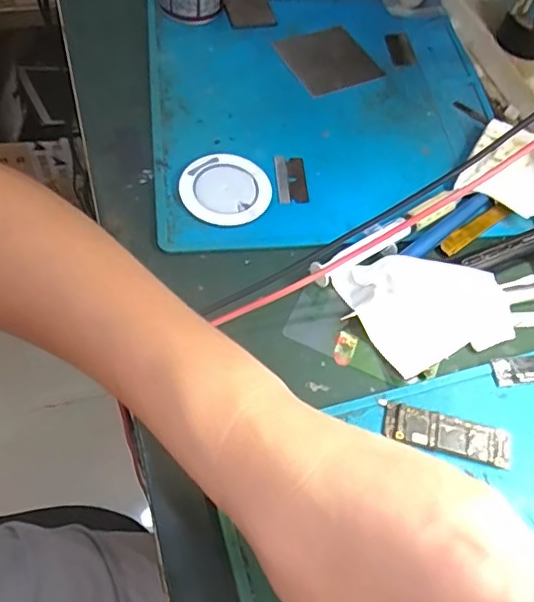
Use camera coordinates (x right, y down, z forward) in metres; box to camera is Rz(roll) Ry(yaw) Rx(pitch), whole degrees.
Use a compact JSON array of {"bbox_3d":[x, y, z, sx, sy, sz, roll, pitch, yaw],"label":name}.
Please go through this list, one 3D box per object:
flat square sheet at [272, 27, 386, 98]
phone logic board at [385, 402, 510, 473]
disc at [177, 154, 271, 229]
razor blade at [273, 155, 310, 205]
[{"bbox_3d":[0.046,-0.186,0.436,0.065,0.004,0.064,-23,65,-18],"label":"flat square sheet"},{"bbox_3d":[0.091,0.068,0.286,0.063,0.004,0.020,15,66,3],"label":"phone logic board"},{"bbox_3d":[-0.026,-0.071,0.352,0.054,0.007,0.052,3,59,-4],"label":"disc"},{"bbox_3d":[0.015,-0.079,0.366,0.021,0.004,0.039,4,59,-17],"label":"razor blade"}]

